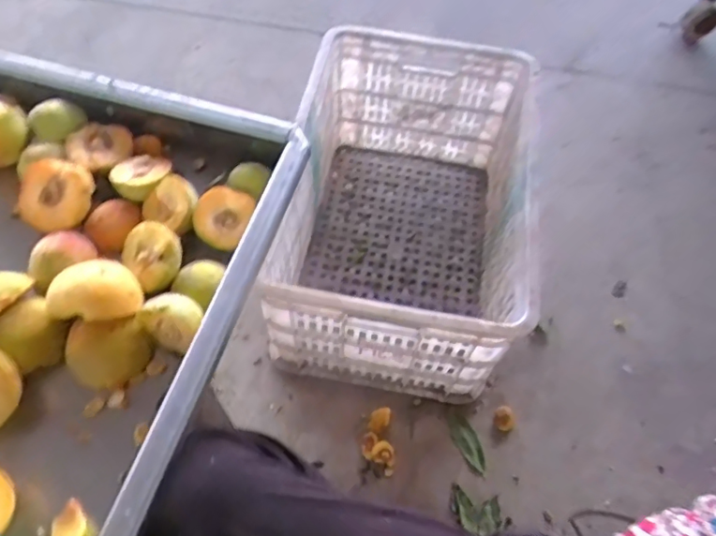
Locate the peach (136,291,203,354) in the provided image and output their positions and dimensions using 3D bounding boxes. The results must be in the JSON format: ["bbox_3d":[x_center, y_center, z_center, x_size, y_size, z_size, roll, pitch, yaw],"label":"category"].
[{"bbox_3d":[-0.148,0.044,0.433,0.044,0.053,0.040,2,59,-3],"label":"peach"}]

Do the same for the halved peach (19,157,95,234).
[{"bbox_3d":[-0.283,-0.067,0.511,0.067,0.030,0.067,0,86,5],"label":"halved peach"}]

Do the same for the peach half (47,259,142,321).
[{"bbox_3d":[-0.212,0.018,0.428,0.066,0.030,0.048,-11,60,-11],"label":"peach half"}]

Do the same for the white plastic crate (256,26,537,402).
[{"bbox_3d":[0.073,-0.098,0.892,0.338,0.290,0.533,11,59,2],"label":"white plastic crate"}]

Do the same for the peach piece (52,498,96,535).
[{"bbox_3d":[-0.201,0.185,0.379,0.030,0.009,0.039,1,59,-4],"label":"peach piece"}]

